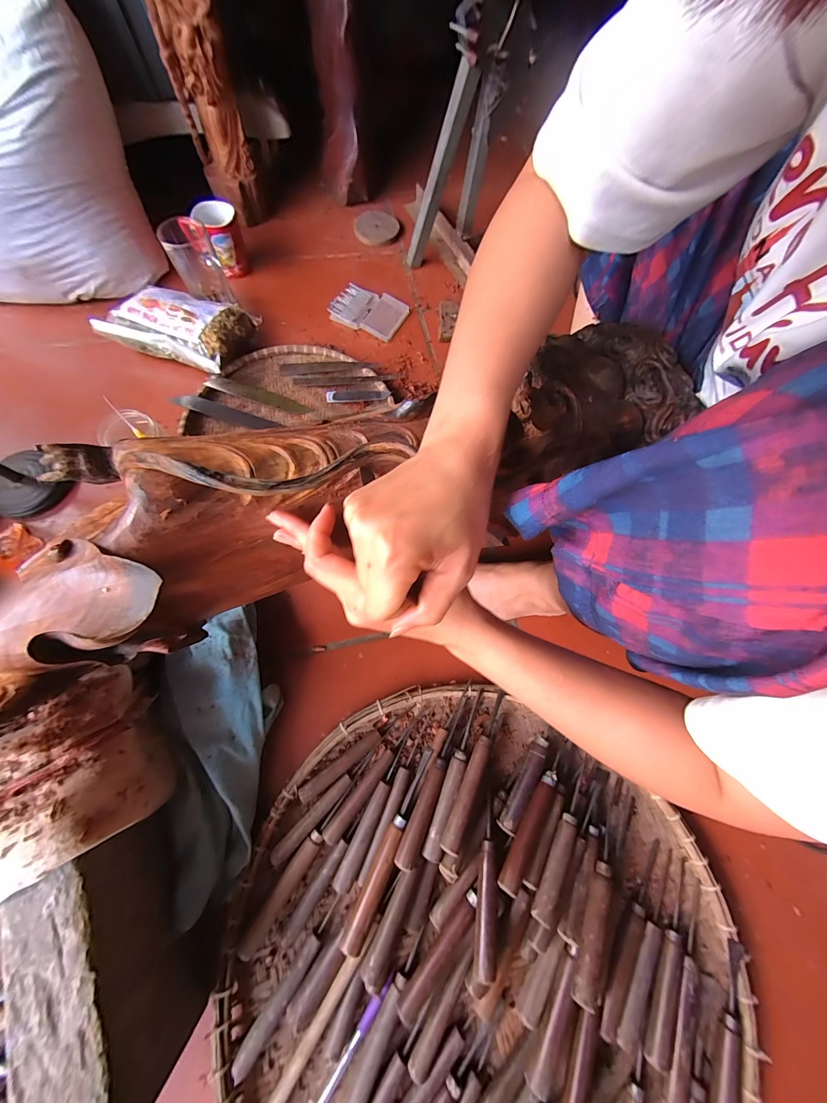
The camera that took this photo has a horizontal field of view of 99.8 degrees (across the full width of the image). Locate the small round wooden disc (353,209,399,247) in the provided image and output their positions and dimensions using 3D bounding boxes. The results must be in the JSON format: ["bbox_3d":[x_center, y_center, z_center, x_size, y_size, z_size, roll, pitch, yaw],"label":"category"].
[{"bbox_3d":[-0.083,-0.720,0.768,0.100,0.009,0.102,1,70,-3],"label":"small round wooden disc"}]

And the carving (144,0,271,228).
[{"bbox_3d":[-0.356,-0.791,0.597,0.104,0.364,0.087,-18,72,-9],"label":"carving"}]

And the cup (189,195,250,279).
[{"bbox_3d":[-0.367,-0.604,0.676,0.075,0.092,0.071,-24,73,-11],"label":"cup"}]

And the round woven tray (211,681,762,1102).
[{"bbox_3d":[0.064,0.429,0.351,0.513,0.059,0.478,1,70,-3],"label":"round woven tray"}]

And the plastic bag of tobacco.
[{"bbox_3d":[-0.409,-0.400,0.612,0.234,0.069,0.144,22,70,5],"label":"plastic bag of tobacco"}]

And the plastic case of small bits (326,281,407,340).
[{"bbox_3d":[-0.086,-0.473,0.683,0.131,0.021,0.103,24,71,6],"label":"plastic case of small bits"}]

